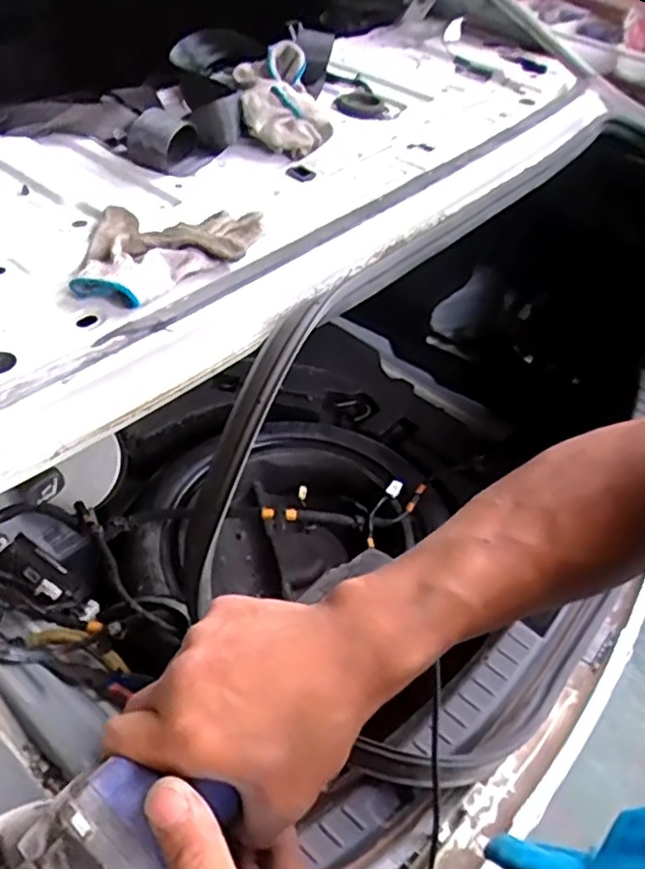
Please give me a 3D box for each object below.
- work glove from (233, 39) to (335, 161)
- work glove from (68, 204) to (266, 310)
[{"bbox_3d":[-0.051,-0.419,0.811,0.109,0.059,0.193,-3,47,-10],"label":"work glove"},{"bbox_3d":[-0.133,-0.159,0.561,0.143,0.031,0.146,4,46,-2],"label":"work glove"}]

